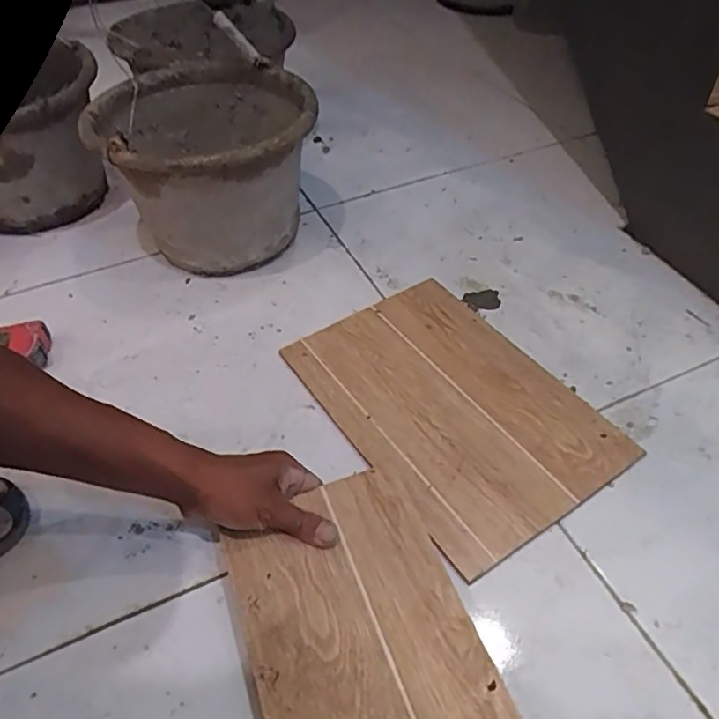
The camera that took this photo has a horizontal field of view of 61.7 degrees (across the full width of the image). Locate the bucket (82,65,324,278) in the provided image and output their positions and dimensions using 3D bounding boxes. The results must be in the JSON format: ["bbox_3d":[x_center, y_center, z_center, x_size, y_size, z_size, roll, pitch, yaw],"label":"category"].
[{"bbox_3d":[-0.198,-0.254,0.813,0.259,0.193,0.291,-13,48,-11],"label":"bucket"}]

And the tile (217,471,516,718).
[{"bbox_3d":[0.022,0.257,0.414,0.165,0.011,0.383,-19,48,-16],"label":"tile"}]

